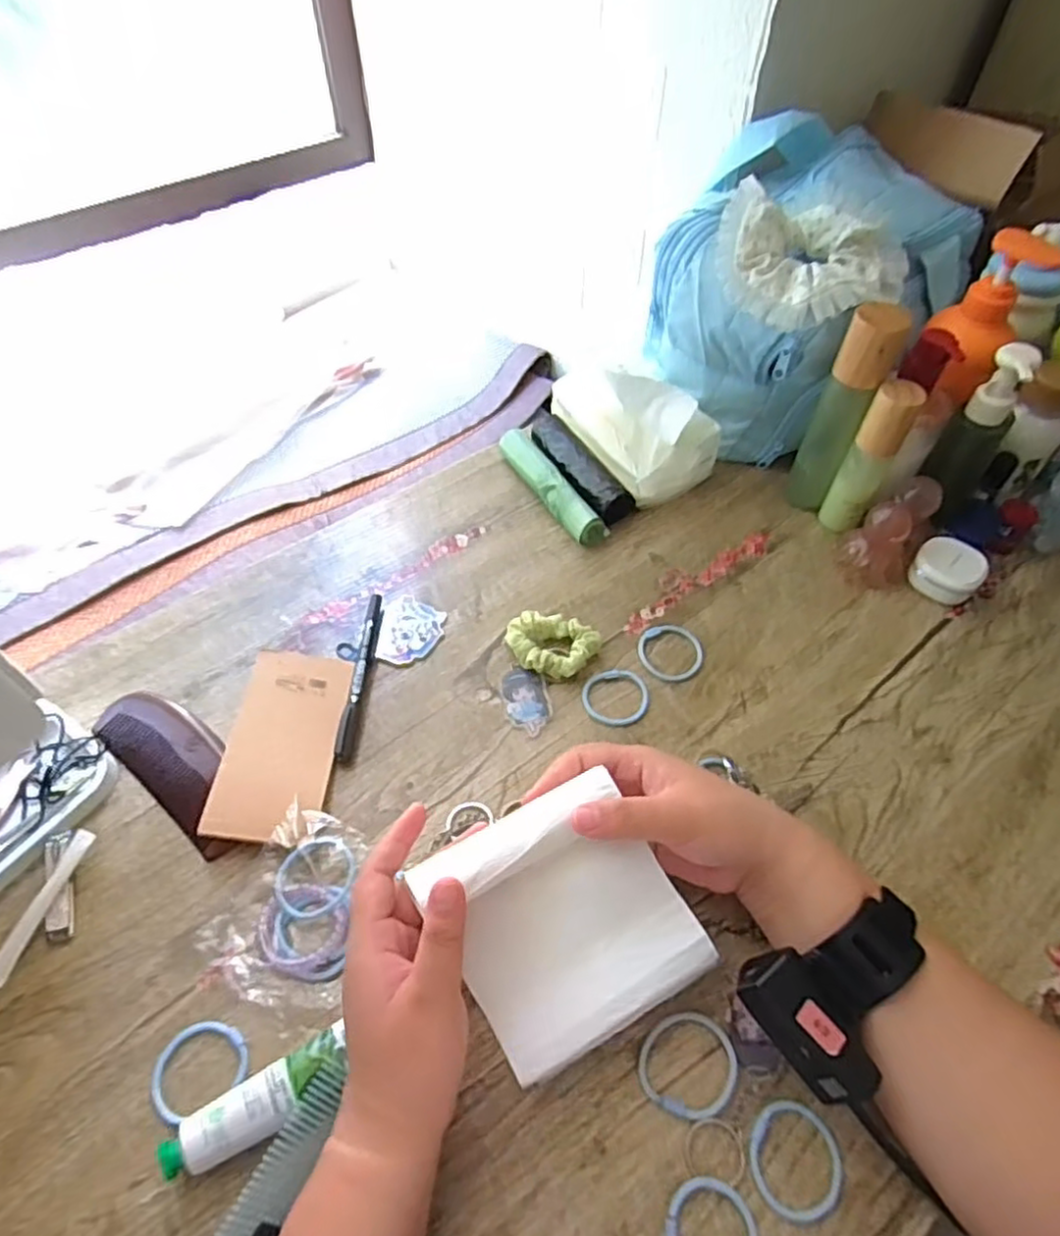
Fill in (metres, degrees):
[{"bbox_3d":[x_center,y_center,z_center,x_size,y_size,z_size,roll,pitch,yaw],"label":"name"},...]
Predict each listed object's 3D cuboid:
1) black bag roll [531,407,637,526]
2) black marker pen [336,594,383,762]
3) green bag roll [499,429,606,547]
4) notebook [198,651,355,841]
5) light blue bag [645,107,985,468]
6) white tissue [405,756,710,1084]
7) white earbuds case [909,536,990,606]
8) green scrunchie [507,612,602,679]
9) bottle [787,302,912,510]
[{"bbox_3d":[0.040,-0.139,0.640,0.039,0.032,0.140,-30,59,-19],"label":"black bag roll"},{"bbox_3d":[-0.127,0.038,0.516,0.013,0.017,0.139,2,54,3],"label":"black marker pen"},{"bbox_3d":[0.016,-0.125,0.628,0.029,0.032,0.149,-28,58,-18],"label":"green bag roll"},{"bbox_3d":[-0.167,0.082,0.473,0.069,0.006,0.137,10,52,-10],"label":"notebook"},{"bbox_3d":[0.239,-0.309,0.644,0.275,0.183,0.234,-31,59,-19],"label":"light blue bag"},{"bbox_3d":[0.018,0.156,0.362,0.116,0.027,0.117,-30,80,-8],"label":"white tissue"},{"bbox_3d":[0.346,-0.039,0.575,0.044,0.036,0.051,-35,60,-22],"label":"white earbuds case"},{"bbox_3d":[0.017,0.021,0.530,0.069,0.021,0.049,6,54,5],"label":"green scrunchie"},{"bbox_3d":[0.254,-0.165,0.566,0.040,0.175,0.032,19,56,14],"label":"bottle"}]

